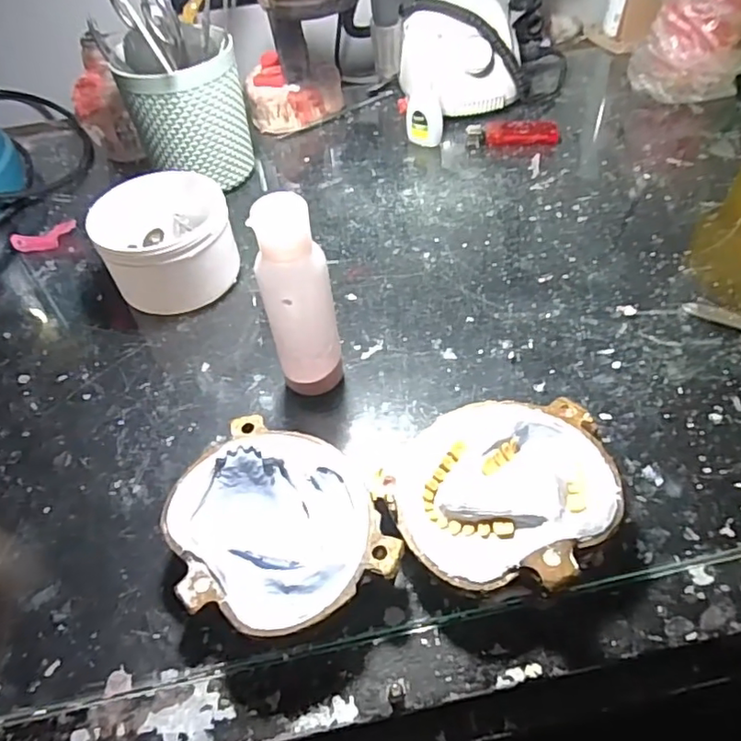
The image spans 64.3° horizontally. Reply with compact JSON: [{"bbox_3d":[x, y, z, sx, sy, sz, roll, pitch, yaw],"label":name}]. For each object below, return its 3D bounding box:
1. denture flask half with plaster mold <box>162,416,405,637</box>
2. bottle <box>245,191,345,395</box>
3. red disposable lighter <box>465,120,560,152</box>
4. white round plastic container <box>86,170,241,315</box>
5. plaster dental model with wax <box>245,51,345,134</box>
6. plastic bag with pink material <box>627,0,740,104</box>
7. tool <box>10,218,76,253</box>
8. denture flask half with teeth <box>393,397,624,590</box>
[{"bbox_3d":[-0.048,0.076,0.291,0.092,0.040,0.109,-24,53,-15],"label":"denture flask half with plaster mold"},{"bbox_3d":[-0.038,-0.033,0.324,0.036,0.127,0.030,-12,50,-5],"label":"bottle"},{"bbox_3d":[0.130,-0.218,0.541,0.081,0.017,0.020,1,50,5],"label":"red disposable lighter"},{"bbox_3d":[-0.146,-0.094,0.429,0.091,0.062,0.097,-15,51,-8],"label":"white round plastic container"},{"bbox_3d":[-0.072,-0.274,0.579,0.094,0.060,0.046,-16,51,-9],"label":"plaster dental model with wax"},{"bbox_3d":[0.311,-0.323,0.546,0.117,0.122,0.082,20,55,20],"label":"plastic bag with pink material"},{"bbox_3d":[-0.268,-0.110,0.487,0.050,0.013,0.022,-28,54,-18],"label":"tool"},{"bbox_3d":[0.062,0.063,0.295,0.111,0.036,0.097,1,50,5],"label":"denture flask half with teeth"}]

